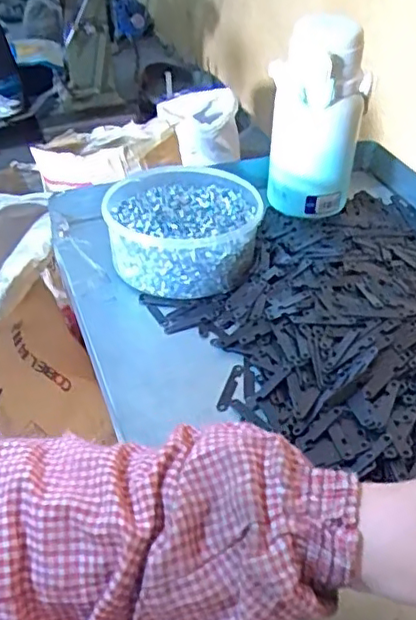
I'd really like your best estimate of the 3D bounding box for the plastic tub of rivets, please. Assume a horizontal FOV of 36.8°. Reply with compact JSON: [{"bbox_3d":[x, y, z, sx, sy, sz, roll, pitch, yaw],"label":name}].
[{"bbox_3d":[-0.023,-0.084,0.628,0.144,0.068,0.155,0,39,0],"label":"plastic tub of rivets"}]

